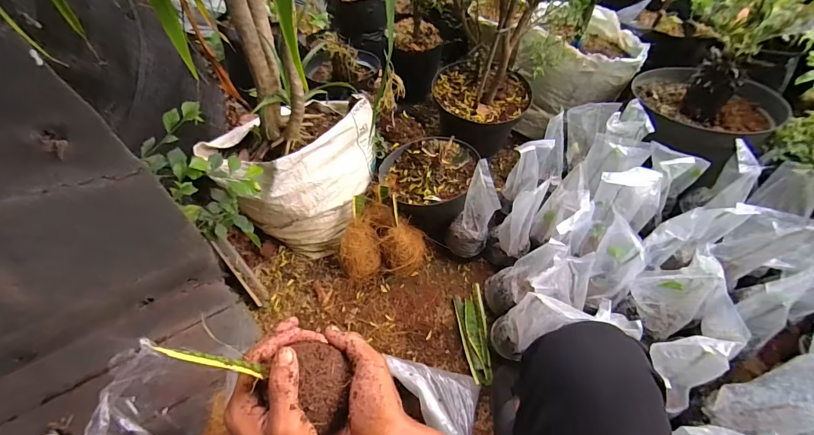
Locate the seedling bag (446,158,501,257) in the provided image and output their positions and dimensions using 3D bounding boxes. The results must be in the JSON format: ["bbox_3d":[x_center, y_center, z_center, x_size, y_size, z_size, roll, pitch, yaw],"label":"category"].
[{"bbox_3d":[0.139,-0.013,0.804,0.092,0.193,0.119,10,59,9],"label":"seedling bag"}]

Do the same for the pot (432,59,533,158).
[{"bbox_3d":[0.199,-0.307,1.096,0.269,0.168,0.215,26,63,18],"label":"pot"}]

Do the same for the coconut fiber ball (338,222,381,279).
[{"bbox_3d":[-0.107,0.074,0.849,0.085,0.082,0.108,-8,58,-2],"label":"coconut fiber ball"}]

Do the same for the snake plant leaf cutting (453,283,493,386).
[{"bbox_3d":[0.140,0.236,0.777,0.059,0.019,0.199,-7,58,-1],"label":"snake plant leaf cutting"}]

